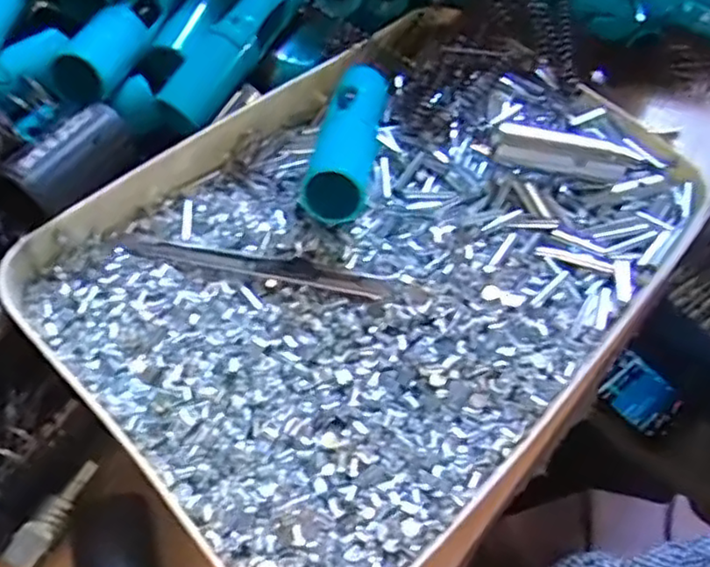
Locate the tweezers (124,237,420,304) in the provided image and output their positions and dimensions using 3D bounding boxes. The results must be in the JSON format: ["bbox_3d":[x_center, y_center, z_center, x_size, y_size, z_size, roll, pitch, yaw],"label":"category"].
[{"bbox_3d":[-0.041,-0.009,0.326,0.148,0.012,0.017,11,57,5],"label":"tweezers"}]

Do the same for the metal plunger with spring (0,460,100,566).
[{"bbox_3d":[-0.133,0.104,0.306,0.016,0.013,0.051,26,60,15],"label":"metal plunger with spring"}]

